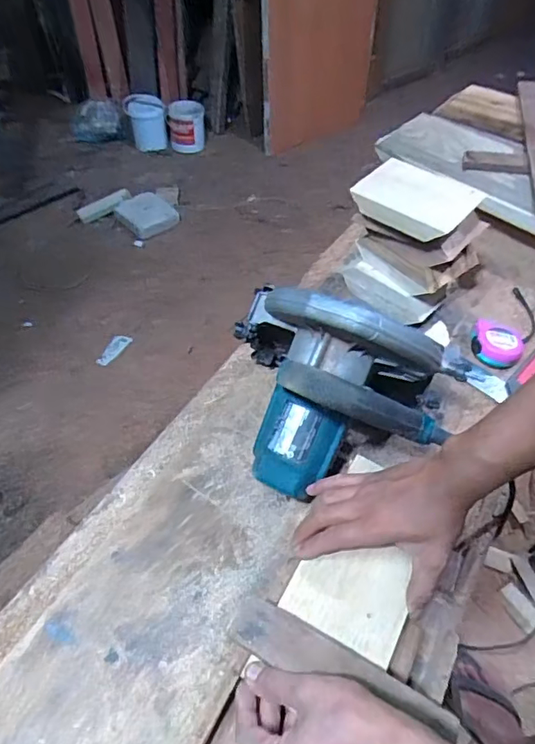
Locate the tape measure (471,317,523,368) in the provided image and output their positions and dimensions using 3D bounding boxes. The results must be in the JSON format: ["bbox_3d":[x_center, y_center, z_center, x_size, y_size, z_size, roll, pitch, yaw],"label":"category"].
[{"bbox_3d":[0.329,-0.042,0.740,0.068,0.031,0.068,19,51,12],"label":"tape measure"}]

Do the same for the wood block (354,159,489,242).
[{"bbox_3d":[0.204,-0.235,0.708,0.146,0.034,0.123,34,56,23],"label":"wood block"}]

